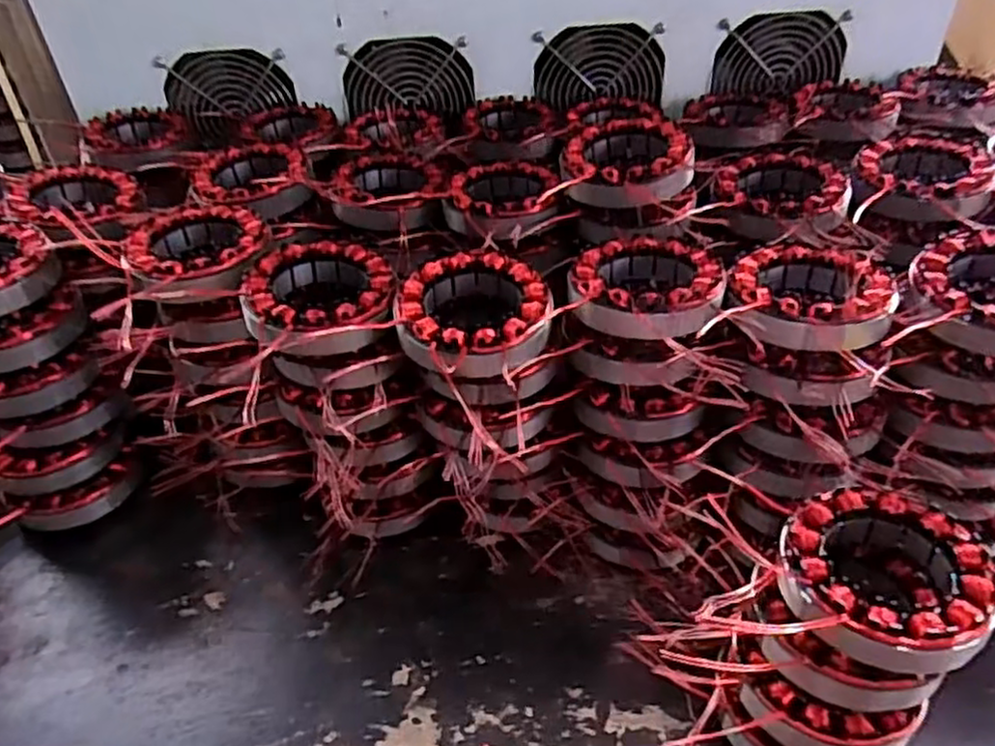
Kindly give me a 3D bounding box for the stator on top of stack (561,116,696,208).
[{"bbox_3d":[0.087,-0.142,0.483,0.083,0.031,0.084,-1,40,2],"label":"stator on top of stack"}]

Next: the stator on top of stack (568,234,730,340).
[{"bbox_3d":[0.087,-0.052,0.413,0.085,0.021,0.085,18,44,23],"label":"stator on top of stack"}]

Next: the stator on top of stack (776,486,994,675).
[{"bbox_3d":[0.175,0.089,0.328,0.087,0.025,0.089,11,42,16],"label":"stator on top of stack"}]

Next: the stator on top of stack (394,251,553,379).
[{"bbox_3d":[-0.015,-0.034,0.406,0.091,0.027,0.085,-2,40,1],"label":"stator on top of stack"}]

